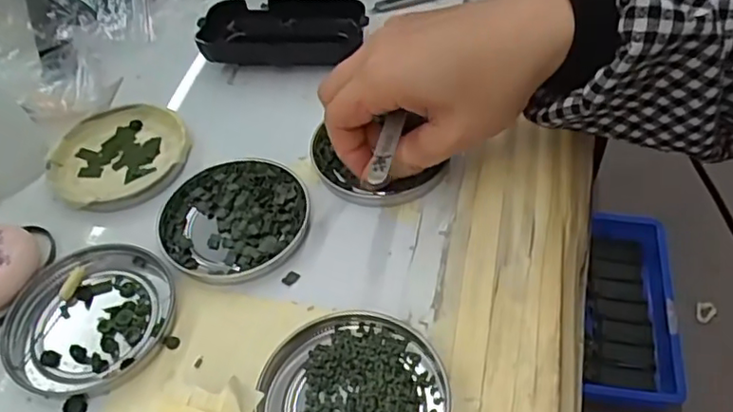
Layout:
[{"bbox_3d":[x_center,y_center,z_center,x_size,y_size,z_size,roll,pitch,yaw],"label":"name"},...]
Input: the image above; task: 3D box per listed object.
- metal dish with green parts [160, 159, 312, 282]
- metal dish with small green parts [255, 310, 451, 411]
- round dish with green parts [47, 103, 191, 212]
[{"bbox_3d":[-0.070,0.006,0.331,0.078,0.009,0.074,-3,50,4],"label":"metal dish with green parts"},{"bbox_3d":[-0.006,0.081,0.262,0.080,0.010,0.075,-3,50,4],"label":"metal dish with small green parts"},{"bbox_3d":[-0.147,-0.030,0.369,0.078,0.010,0.079,-3,50,4],"label":"round dish with green parts"}]

